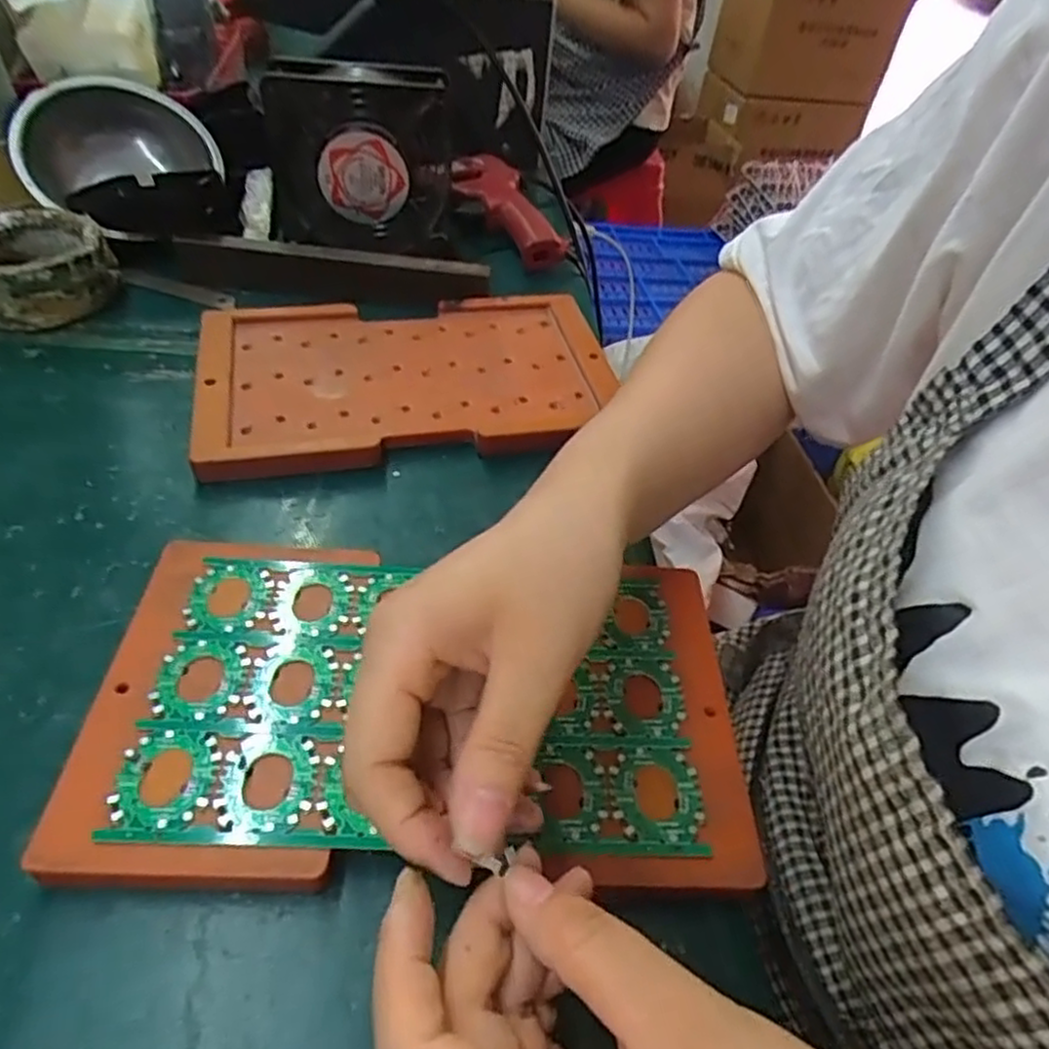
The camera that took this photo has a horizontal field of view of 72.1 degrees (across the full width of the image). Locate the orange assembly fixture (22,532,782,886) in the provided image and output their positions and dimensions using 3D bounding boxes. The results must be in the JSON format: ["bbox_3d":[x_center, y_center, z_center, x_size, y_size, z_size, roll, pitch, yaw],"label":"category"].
[{"bbox_3d":[-0.039,0.067,0.281,0.237,0.014,0.138,4,45,-4],"label":"orange assembly fixture"}]

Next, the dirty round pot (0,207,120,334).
[{"bbox_3d":[-0.306,-0.160,0.450,0.077,0.044,0.081,4,45,-4],"label":"dirty round pot"}]

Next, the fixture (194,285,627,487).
[{"bbox_3d":[-0.068,-0.096,0.437,0.240,0.016,0.143,-7,47,-15],"label":"fixture"}]

